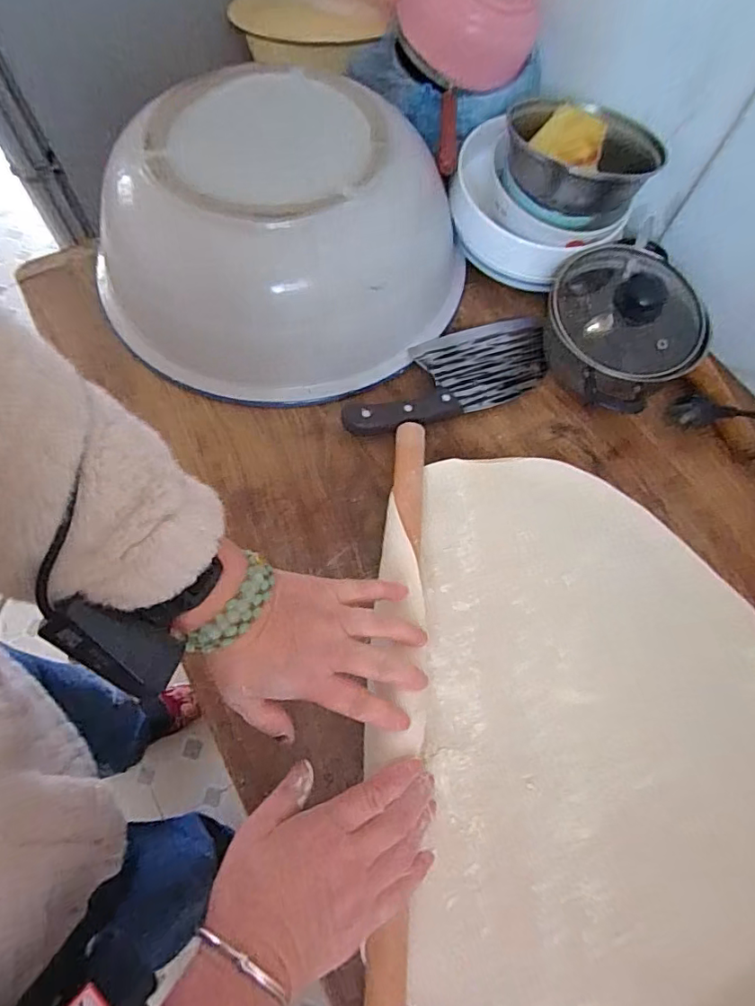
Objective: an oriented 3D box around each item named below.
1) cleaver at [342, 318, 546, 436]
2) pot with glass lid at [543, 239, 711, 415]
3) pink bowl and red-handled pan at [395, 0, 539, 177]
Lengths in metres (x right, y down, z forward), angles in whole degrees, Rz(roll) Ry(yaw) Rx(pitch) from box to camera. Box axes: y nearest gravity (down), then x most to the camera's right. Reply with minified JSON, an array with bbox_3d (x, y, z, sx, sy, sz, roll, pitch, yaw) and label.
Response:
[{"bbox_3d":[0.072,-0.128,0.520,0.230,0.024,0.089,-21,70,-11],"label":"cleaver"},{"bbox_3d":[0.239,-0.170,0.507,0.136,0.088,0.158,-8,68,-6],"label":"pot with glass lid"},{"bbox_3d":[0.080,-0.422,0.499,0.137,0.087,0.168,9,67,1],"label":"pink bowl and red-handled pan"}]

